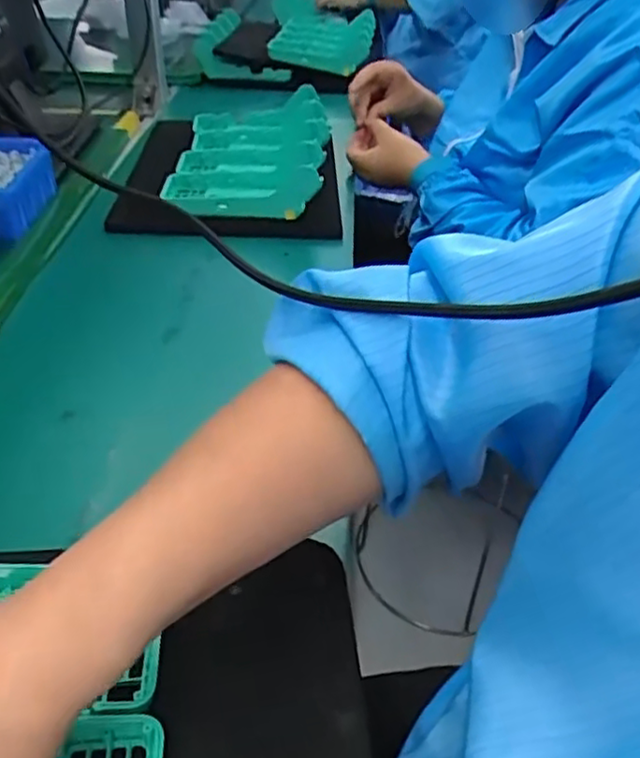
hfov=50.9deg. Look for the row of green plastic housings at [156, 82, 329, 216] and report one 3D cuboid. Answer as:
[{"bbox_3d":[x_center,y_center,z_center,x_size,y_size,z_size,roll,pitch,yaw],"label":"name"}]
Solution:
[{"bbox_3d":[-0.082,-0.290,0.829,0.174,0.072,0.318,2,37,0],"label":"row of green plastic housings"}]

